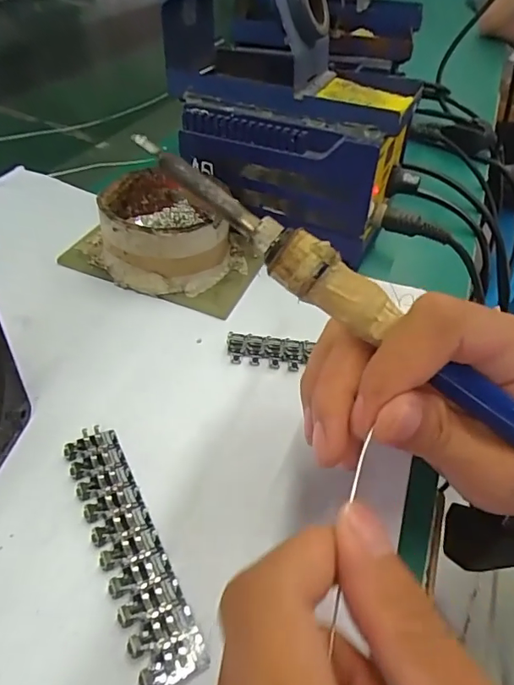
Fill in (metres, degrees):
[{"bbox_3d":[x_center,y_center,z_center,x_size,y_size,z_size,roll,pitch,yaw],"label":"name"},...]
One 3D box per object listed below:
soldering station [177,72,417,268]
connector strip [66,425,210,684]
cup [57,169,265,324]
[{"bbox_3d":[0.026,-0.136,0.347,0.147,0.093,0.093,16,45,9],"label":"soldering station"},{"bbox_3d":[-0.053,0.079,0.197,0.024,0.007,0.110,-18,50,-24],"label":"connector strip"},{"bbox_3d":[-0.058,-0.075,0.321,0.116,0.051,0.083,19,46,12],"label":"cup"}]

